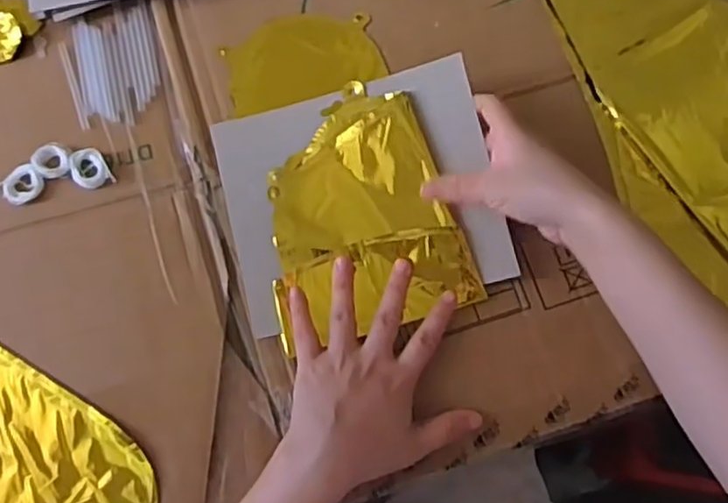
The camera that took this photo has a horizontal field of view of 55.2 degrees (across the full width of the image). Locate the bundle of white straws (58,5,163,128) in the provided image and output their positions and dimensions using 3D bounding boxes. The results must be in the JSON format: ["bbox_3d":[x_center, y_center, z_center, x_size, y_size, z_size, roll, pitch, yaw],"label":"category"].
[{"bbox_3d":[-0.196,-0.144,0.542,0.070,0.004,0.095,-15,75,-5],"label":"bundle of white straws"}]

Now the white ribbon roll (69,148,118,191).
[{"bbox_3d":[-0.200,-0.060,0.509,0.026,0.006,0.032,-29,77,-8],"label":"white ribbon roll"}]

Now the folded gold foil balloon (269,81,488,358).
[{"bbox_3d":[-0.010,-0.023,0.502,0.140,0.017,0.170,-21,87,2],"label":"folded gold foil balloon"}]

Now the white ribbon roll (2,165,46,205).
[{"bbox_3d":[-0.249,-0.048,0.508,0.029,0.007,0.028,0,75,-1],"label":"white ribbon roll"}]

